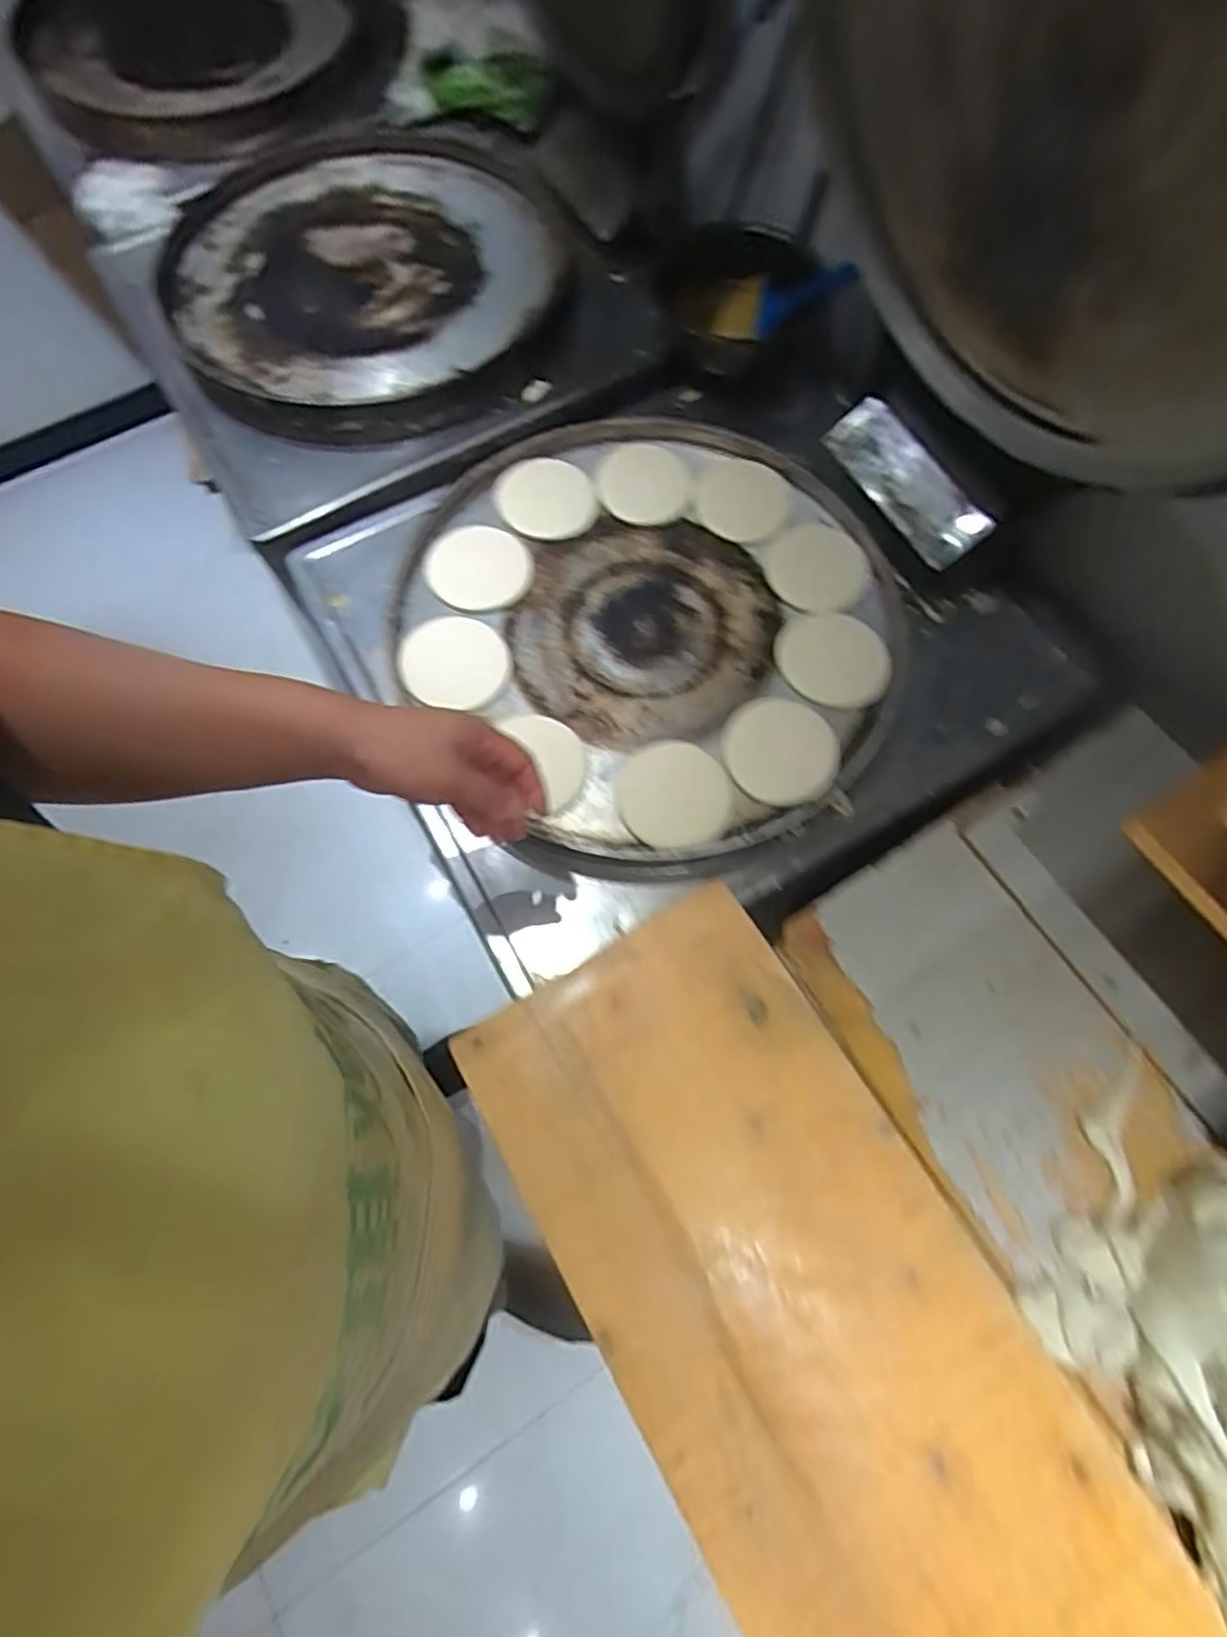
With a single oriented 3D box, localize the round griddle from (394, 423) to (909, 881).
[{"bbox_3d":[0.053,-0.200,0.744,0.477,0.045,0.477,0,70,0],"label":"round griddle"}]

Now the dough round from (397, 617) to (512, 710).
[{"bbox_3d":[-0.160,-0.158,0.728,0.105,0.020,0.099,8,70,2],"label":"dough round"}]

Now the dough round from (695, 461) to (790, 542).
[{"bbox_3d":[0.142,-0.348,0.785,0.096,0.019,0.085,27,72,9],"label":"dough round"}]

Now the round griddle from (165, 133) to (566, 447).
[{"bbox_3d":[-0.335,-0.680,0.896,0.501,0.047,0.450,32,73,10],"label":"round griddle"}]

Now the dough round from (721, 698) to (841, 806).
[{"bbox_3d":[0.163,-0.069,0.691,0.109,0.032,0.110,-33,75,-11],"label":"dough round"}]

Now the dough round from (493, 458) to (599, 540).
[{"bbox_3d":[-0.074,-0.349,0.785,0.109,0.022,0.086,7,70,2],"label":"dough round"}]

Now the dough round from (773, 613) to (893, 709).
[{"bbox_3d":[0.222,-0.165,0.729,0.106,0.024,0.102,0,70,0],"label":"dough round"}]

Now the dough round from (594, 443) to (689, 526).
[{"bbox_3d":[0.032,-0.370,0.793,0.098,0.016,0.095,8,70,2],"label":"dough round"}]

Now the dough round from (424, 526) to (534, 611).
[{"bbox_3d":[-0.143,-0.265,0.768,0.110,0.020,0.094,3,70,0],"label":"dough round"}]

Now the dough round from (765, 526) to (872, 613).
[{"bbox_3d":[0.216,-0.265,0.764,0.102,0.015,0.096,0,70,0],"label":"dough round"}]

